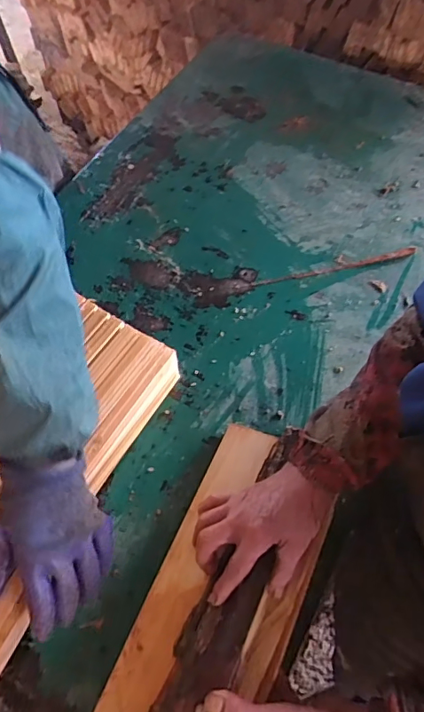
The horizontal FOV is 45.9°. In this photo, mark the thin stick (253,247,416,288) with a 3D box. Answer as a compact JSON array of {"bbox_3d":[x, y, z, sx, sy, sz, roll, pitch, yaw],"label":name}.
[{"bbox_3d":[0.198,-0.140,0.796,0.269,0.012,0.020,-11,60,-6],"label":"thin stick"}]

